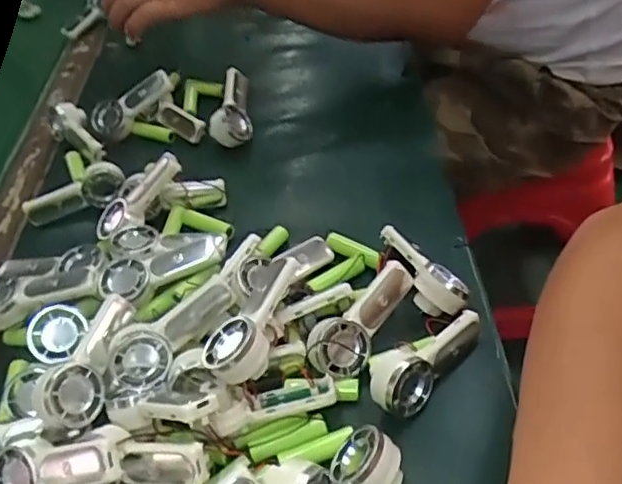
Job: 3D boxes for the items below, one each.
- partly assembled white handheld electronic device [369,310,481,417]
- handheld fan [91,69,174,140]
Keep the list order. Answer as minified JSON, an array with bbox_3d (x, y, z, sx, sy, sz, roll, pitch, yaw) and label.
[{"bbox_3d":[0.074,0.074,0.397,0.041,0.038,0.092,30,58,33],"label":"partly assembled white handheld electronic device"},{"bbox_3d":[-0.186,-0.145,0.621,0.092,0.031,0.035,-39,51,-3],"label":"handheld fan"}]

